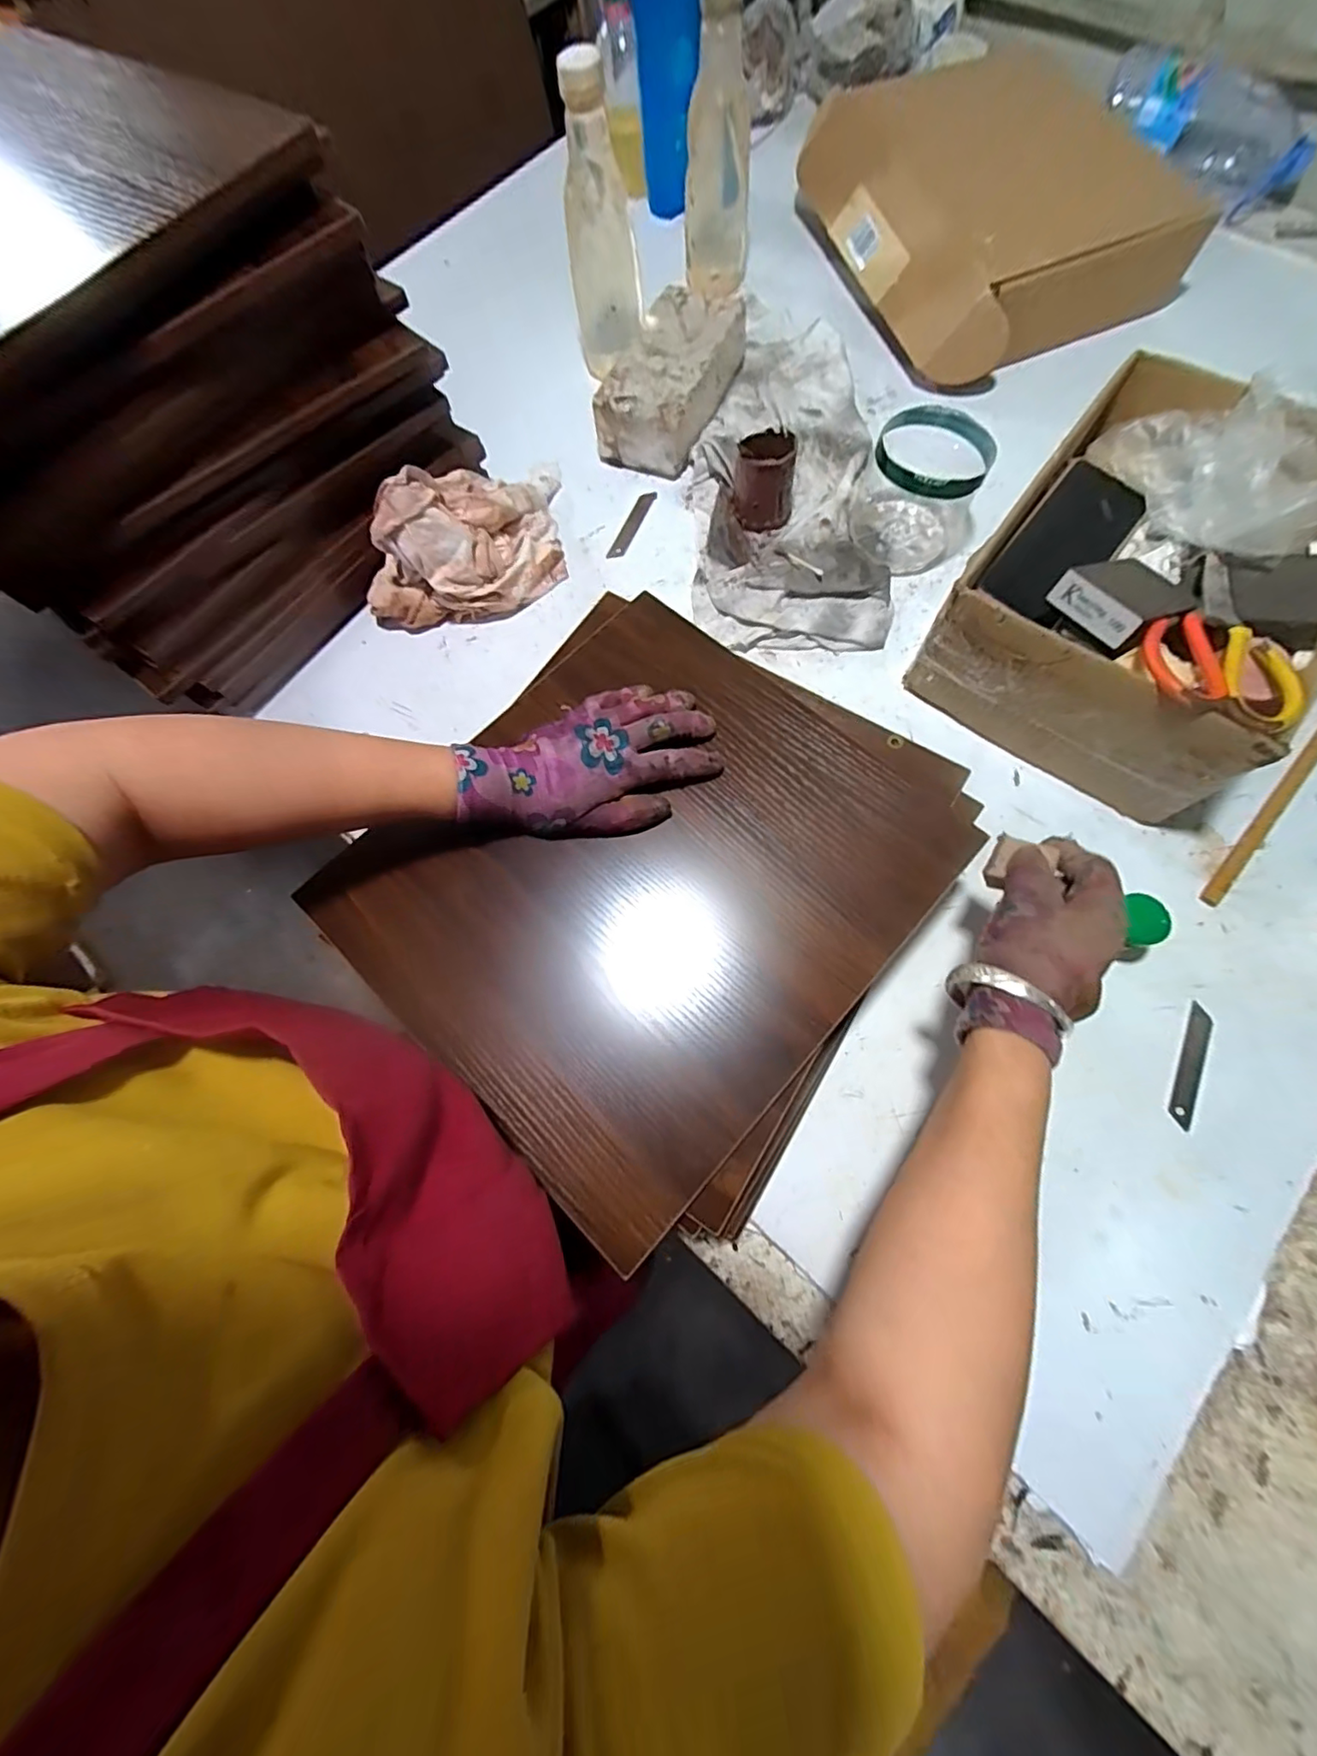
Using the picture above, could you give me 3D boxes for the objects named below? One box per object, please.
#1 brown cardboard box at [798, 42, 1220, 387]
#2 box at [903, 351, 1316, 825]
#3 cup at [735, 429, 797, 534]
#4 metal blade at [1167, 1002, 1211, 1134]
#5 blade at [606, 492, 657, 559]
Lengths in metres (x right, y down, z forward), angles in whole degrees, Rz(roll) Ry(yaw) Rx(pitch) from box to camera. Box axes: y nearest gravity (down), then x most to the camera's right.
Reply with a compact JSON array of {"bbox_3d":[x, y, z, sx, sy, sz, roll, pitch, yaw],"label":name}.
[{"bbox_3d":[0.369,-0.802,0.644,0.280,0.115,0.417,-25,73,-4],"label":"brown cardboard box"},{"bbox_3d":[0.418,-0.252,0.474,0.250,0.127,0.321,35,78,13],"label":"box"},{"bbox_3d":[0.111,-0.418,0.575,0.059,0.060,0.064,-1,73,4],"label":"cup"},{"bbox_3d":[0.415,0.145,0.431,0.018,0.004,0.095,26,76,11],"label":"metal blade"},{"bbox_3d":[-0.028,-0.400,0.622,0.021,0.005,0.102,22,76,10],"label":"blade"}]

